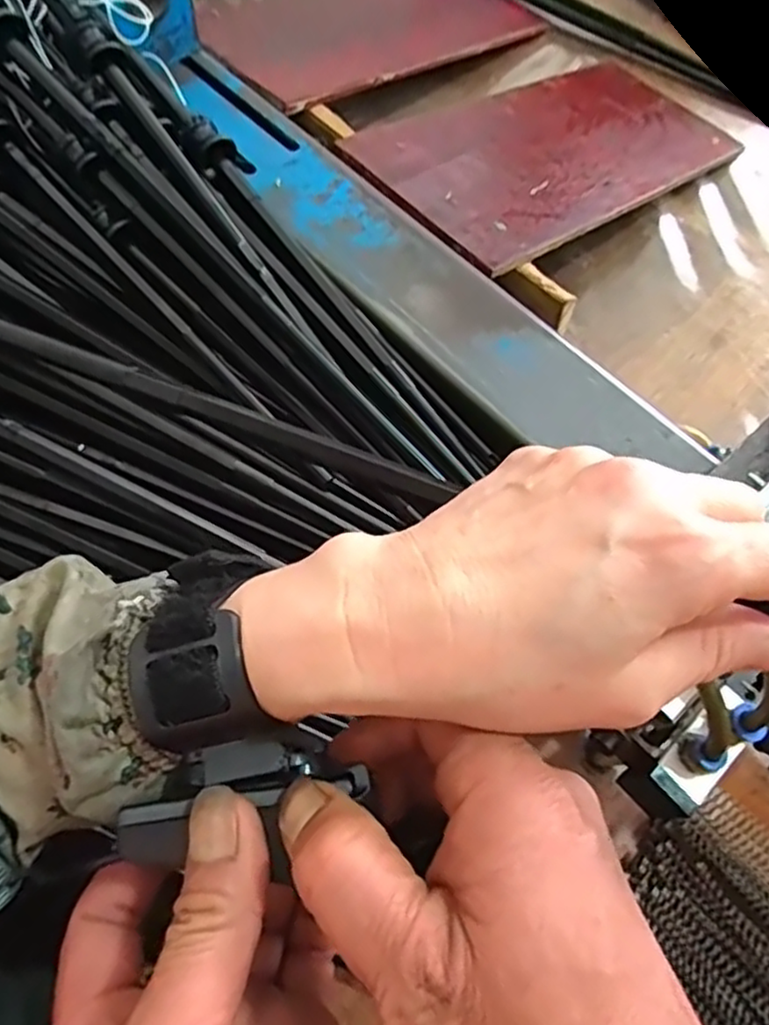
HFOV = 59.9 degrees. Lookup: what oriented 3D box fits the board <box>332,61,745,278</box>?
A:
[{"bbox_3d":[0.145,-0.303,0.554,0.350,0.008,0.168,-35,71,-28],"label":"board"}]

